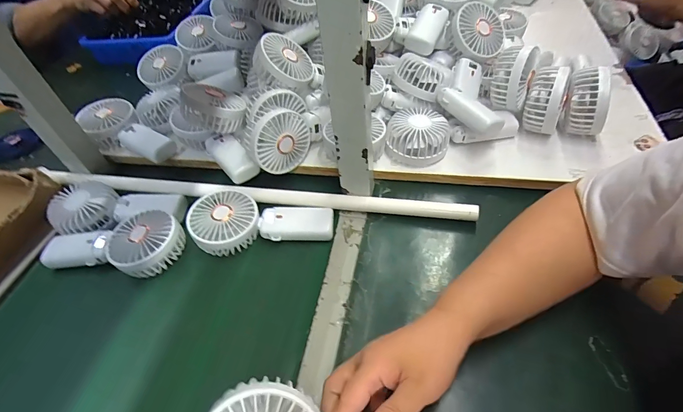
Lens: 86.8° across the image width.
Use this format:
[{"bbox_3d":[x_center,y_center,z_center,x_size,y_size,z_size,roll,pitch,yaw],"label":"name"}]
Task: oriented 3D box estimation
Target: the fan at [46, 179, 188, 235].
[{"bbox_3d":[-0.319,0.004,0.504,0.187,0.041,0.087,6,50,11],"label":"fan"}]

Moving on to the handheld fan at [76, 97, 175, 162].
[{"bbox_3d":[-0.343,-0.117,0.591,0.174,0.046,0.086,27,53,14],"label":"handheld fan"}]

